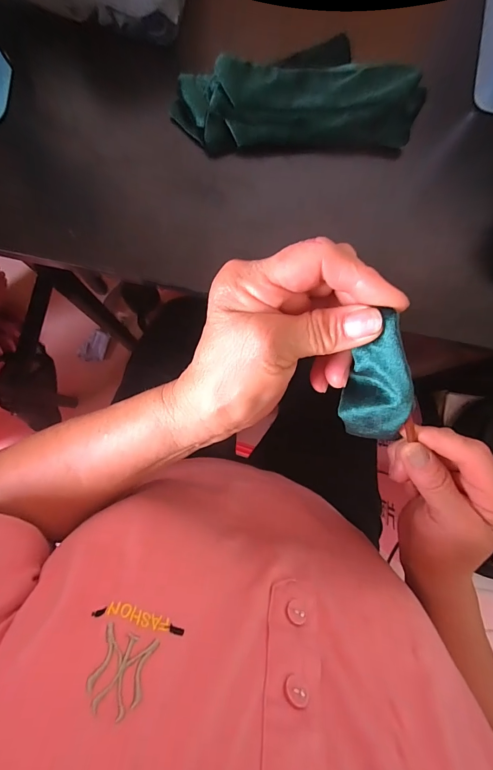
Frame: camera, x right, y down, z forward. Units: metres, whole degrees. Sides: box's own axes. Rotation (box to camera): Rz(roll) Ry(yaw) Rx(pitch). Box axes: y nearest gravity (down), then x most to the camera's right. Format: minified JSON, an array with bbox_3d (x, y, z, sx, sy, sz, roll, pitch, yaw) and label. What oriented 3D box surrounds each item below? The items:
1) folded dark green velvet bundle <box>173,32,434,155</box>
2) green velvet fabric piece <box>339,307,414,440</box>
[{"bbox_3d":[0.046,-0.267,0.317,0.213,0.030,0.105,-2,83,-3],"label":"folded dark green velvet bundle"},{"bbox_3d":[0.080,0.002,0.212,0.040,0.113,0.014,10,53,16],"label":"green velvet fabric piece"}]

